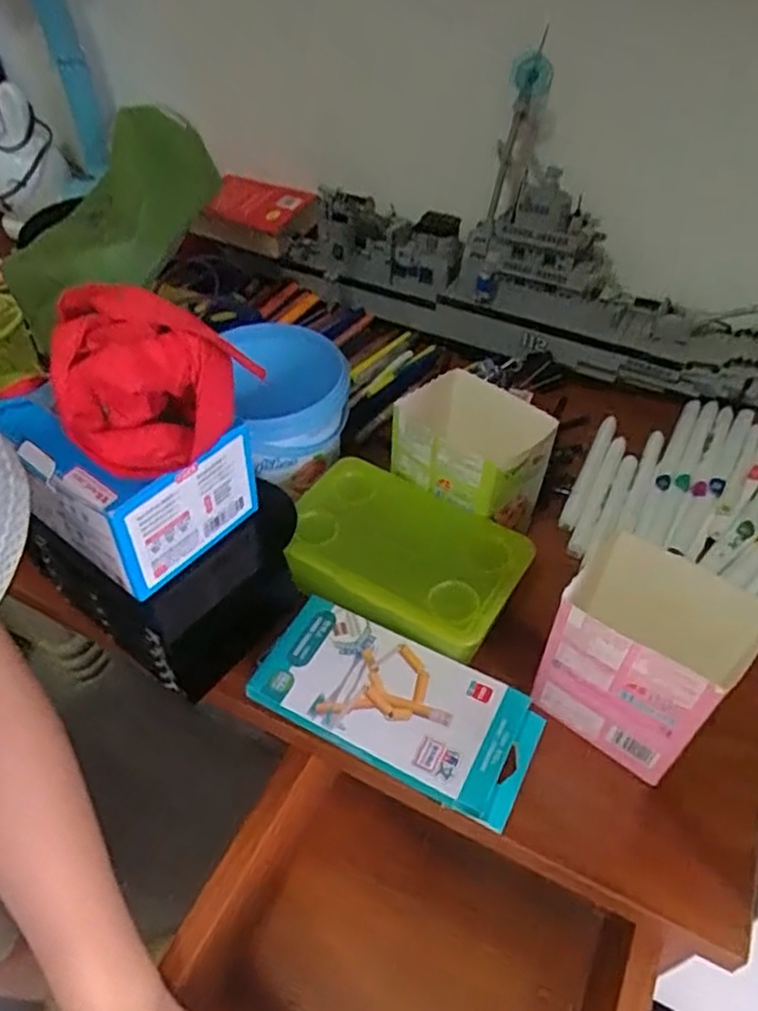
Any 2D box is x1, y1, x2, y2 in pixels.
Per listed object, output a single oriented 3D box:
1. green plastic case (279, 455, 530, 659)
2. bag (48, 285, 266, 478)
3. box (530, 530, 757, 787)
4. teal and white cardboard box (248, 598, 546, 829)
[{"bbox_3d":[0.014,0.032,0.499,0.173,0.044,0.110,26,53,21],"label":"green plastic case"},{"bbox_3d":[-0.132,-0.076,0.399,0.106,0.072,0.093,-22,52,-19],"label":"bag"},{"bbox_3d":[0.162,0.095,0.436,0.114,0.120,0.077,31,55,25],"label":"box"},{"bbox_3d":[0.010,0.130,0.455,0.181,0.026,0.085,22,52,18],"label":"teal and white cardboard box"}]

